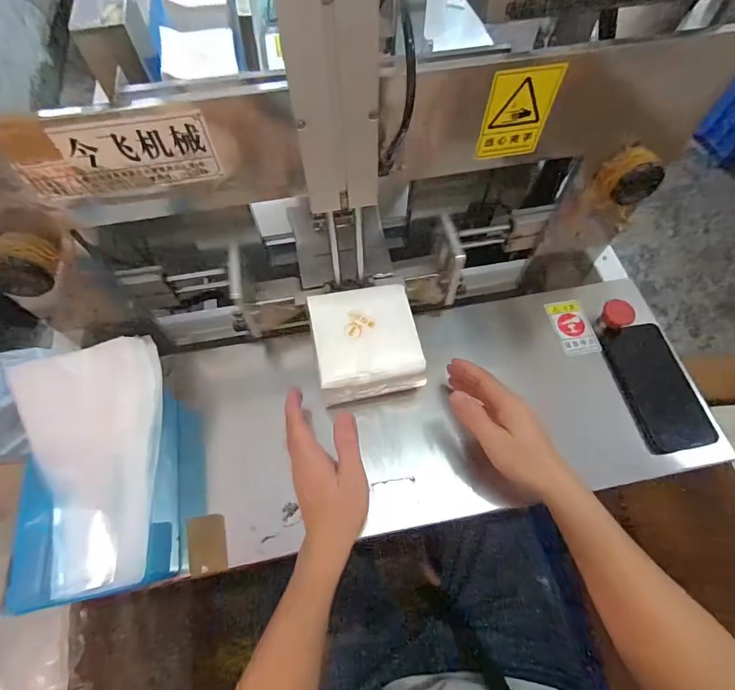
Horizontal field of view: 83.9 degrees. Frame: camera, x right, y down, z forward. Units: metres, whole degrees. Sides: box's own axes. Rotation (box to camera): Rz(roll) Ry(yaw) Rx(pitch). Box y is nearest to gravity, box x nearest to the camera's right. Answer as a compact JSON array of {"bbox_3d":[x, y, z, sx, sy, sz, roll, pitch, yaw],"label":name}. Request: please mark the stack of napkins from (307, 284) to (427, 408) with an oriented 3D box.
[{"bbox_3d":[-0.002,-0.005,0.467,0.113,0.042,0.122,-12,63,-4],"label":"stack of napkins"}]

